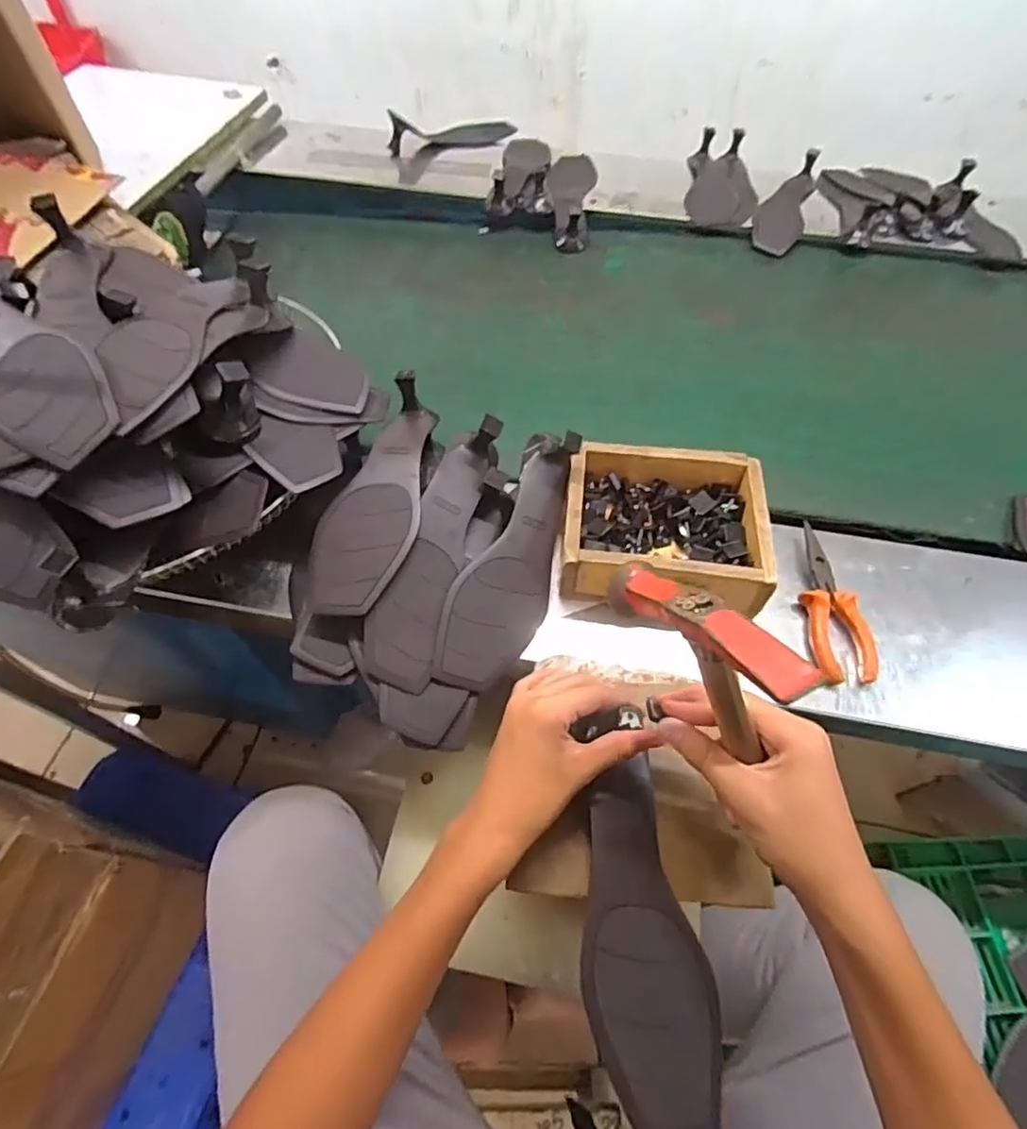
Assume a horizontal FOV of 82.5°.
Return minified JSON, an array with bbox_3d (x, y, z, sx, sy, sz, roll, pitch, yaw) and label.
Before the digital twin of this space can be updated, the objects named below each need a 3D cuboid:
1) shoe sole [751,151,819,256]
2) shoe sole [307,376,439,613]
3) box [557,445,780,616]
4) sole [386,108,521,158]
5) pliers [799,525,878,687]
[{"bbox_3d":[0.437,-0.581,0.943,0.077,0.061,0.234,19,58,12],"label":"shoe sole"},{"bbox_3d":[-0.122,-0.070,0.541,0.081,0.050,0.243,7,57,4],"label":"shoe sole"},{"bbox_3d":[0.140,-0.042,0.549,0.179,0.052,0.169,6,56,4],"label":"box"},{"bbox_3d":[-0.108,-0.776,1.048,0.234,0.063,0.080,-8,57,-5],"label":"sole"},{"bbox_3d":[0.291,0.035,0.537,0.051,0.024,0.152,2,56,1],"label":"pliers"}]

